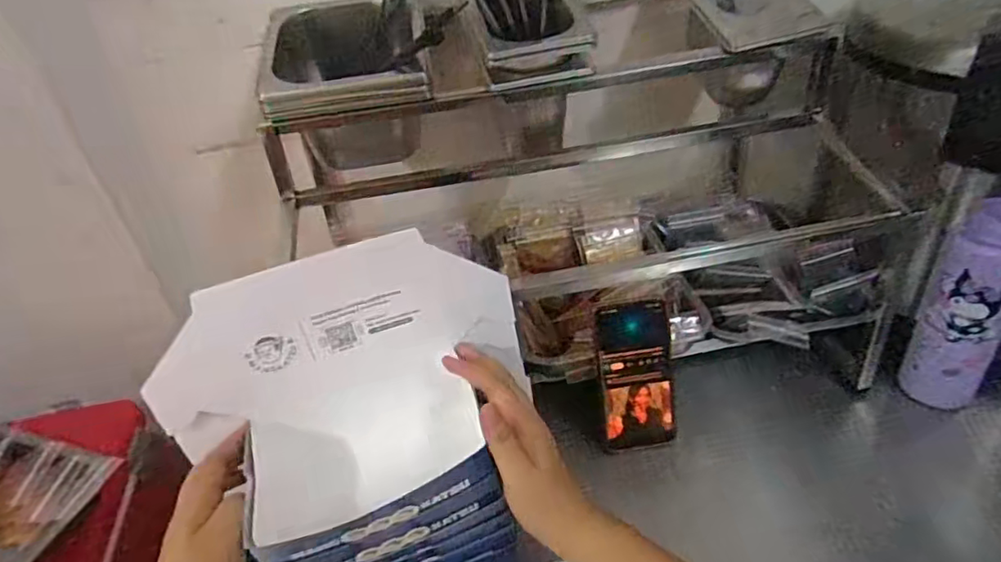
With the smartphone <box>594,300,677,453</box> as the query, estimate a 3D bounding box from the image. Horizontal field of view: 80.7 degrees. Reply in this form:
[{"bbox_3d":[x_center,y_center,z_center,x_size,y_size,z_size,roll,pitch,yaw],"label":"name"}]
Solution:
[{"bbox_3d":[0.141,0.101,0.610,0.073,0.161,0.012,-7,13,0],"label":"smartphone"}]

